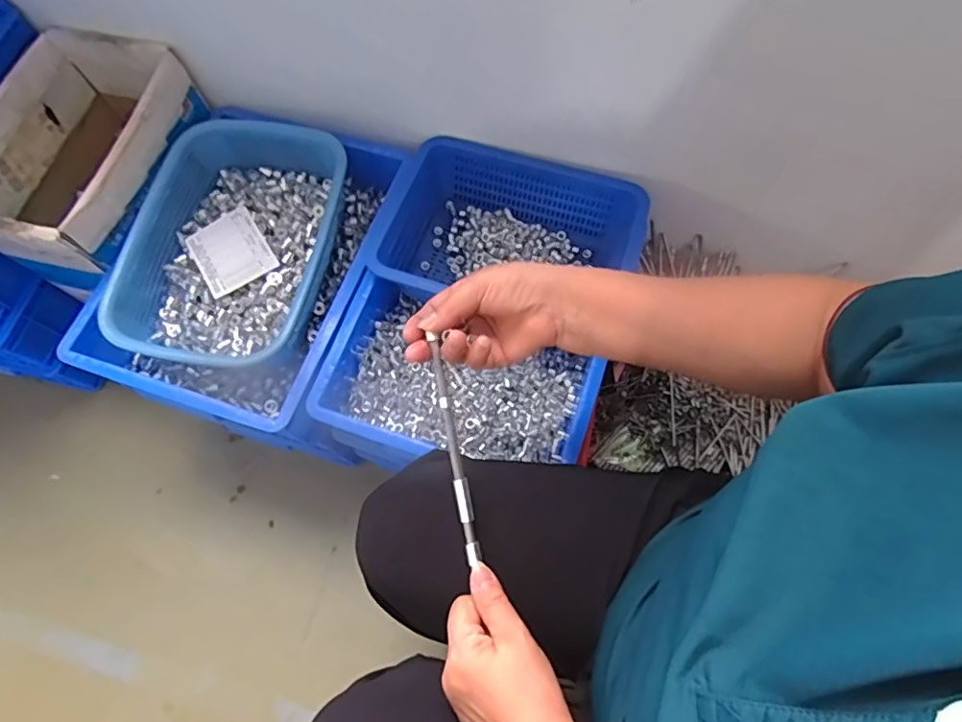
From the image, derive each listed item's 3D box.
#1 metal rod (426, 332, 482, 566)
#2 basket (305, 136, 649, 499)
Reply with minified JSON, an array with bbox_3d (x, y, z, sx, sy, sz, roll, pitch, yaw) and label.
[{"bbox_3d":[-0.021,0.070,0.435,0.011,0.007,0.173,-11,85,-2],"label":"metal rod"},{"bbox_3d":[0.004,-0.070,0.688,0.317,0.092,0.411,18,70,9],"label":"basket"}]

